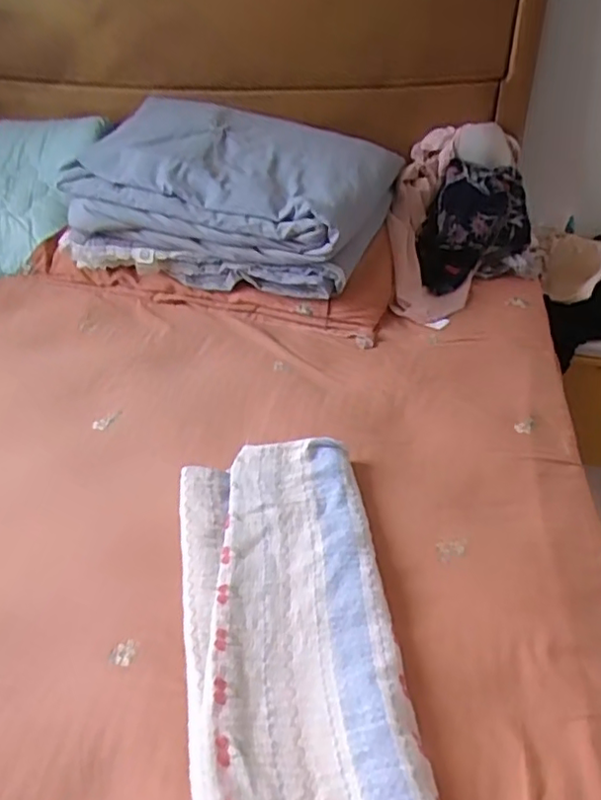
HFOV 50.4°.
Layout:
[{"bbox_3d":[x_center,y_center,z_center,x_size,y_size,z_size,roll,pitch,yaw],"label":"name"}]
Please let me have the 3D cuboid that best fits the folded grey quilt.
[{"bbox_3d":[-0.118,-0.390,1.195,0.542,0.199,0.366,11,39,14],"label":"folded grey quilt"}]

